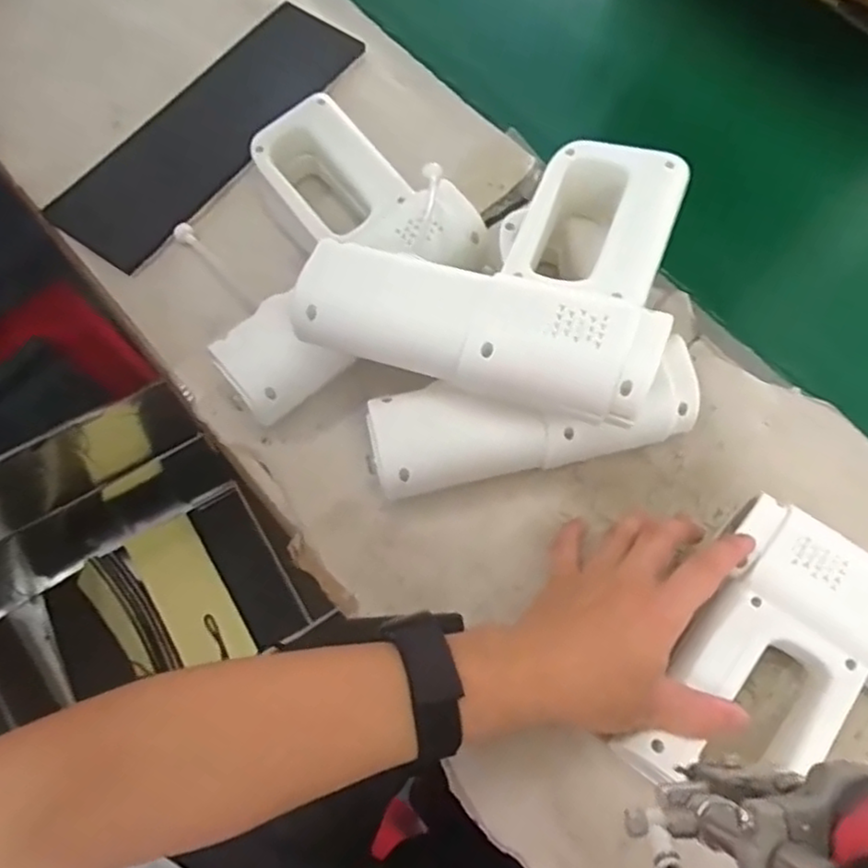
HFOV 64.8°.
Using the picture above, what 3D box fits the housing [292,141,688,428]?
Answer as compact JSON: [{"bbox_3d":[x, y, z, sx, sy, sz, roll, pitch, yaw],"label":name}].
[{"bbox_3d":[0.038,-0.111,0.416,0.204,0.046,0.183,14,67,4],"label":"housing"}]

